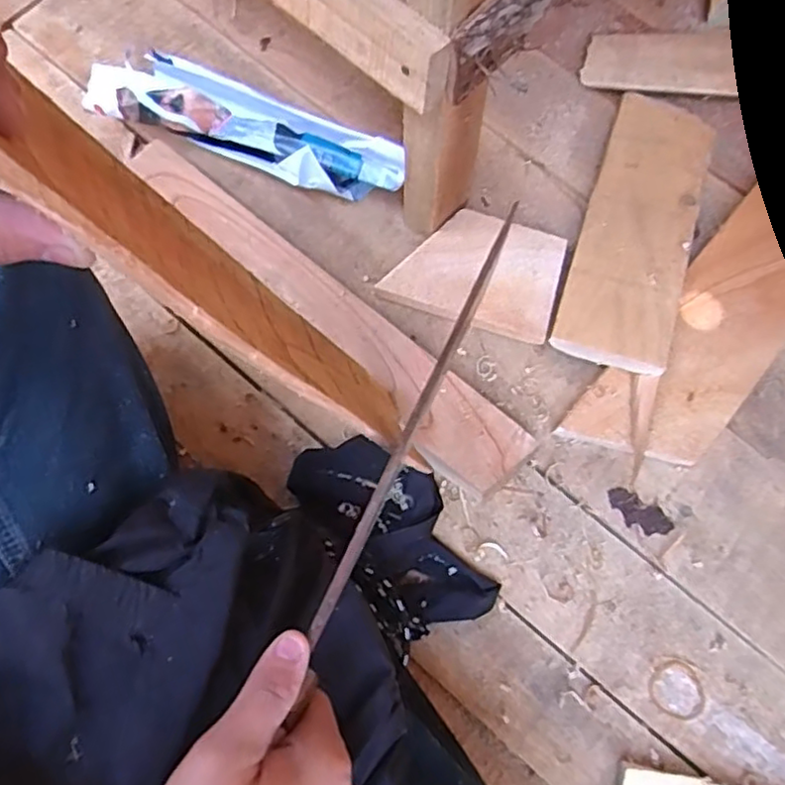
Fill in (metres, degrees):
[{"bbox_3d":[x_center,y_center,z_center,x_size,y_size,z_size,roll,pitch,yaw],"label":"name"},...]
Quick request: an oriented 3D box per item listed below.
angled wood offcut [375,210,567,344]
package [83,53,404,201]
[{"bbox_3d":[0.067,-0.099,0.531,0.130,0.019,0.095,16,74,3],"label":"angled wood offcut"},{"bbox_3d":[-0.123,-0.218,0.540,0.275,0.055,0.068,18,74,3],"label":"package"}]

